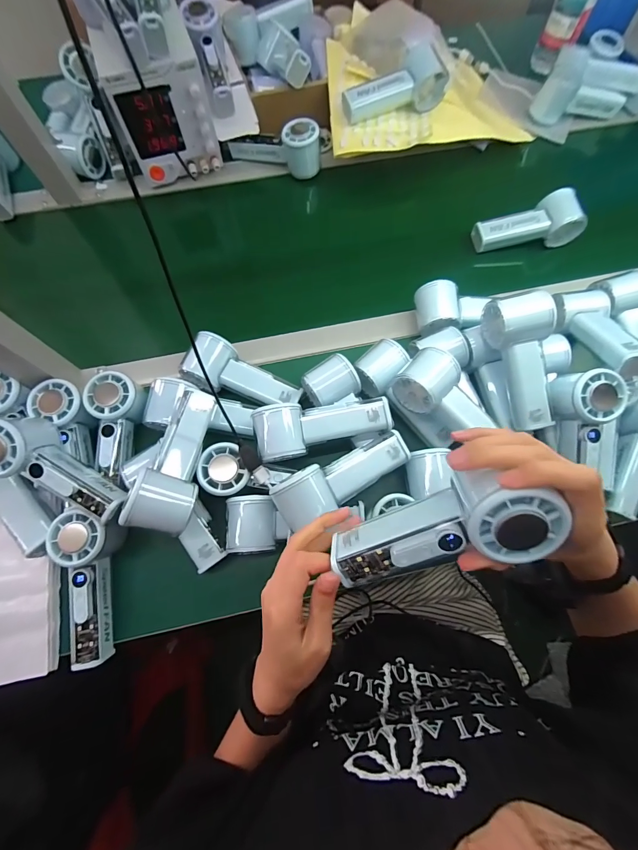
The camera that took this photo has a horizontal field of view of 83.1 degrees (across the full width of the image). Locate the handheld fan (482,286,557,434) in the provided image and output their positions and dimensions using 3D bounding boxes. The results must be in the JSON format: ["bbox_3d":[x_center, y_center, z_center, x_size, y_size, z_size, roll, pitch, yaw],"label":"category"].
[{"bbox_3d":[0.232,-0.071,0.408,0.057,0.060,0.150,-12,96,-4],"label":"handheld fan"}]

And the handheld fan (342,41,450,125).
[{"bbox_3d":[0.107,-0.508,0.537,0.155,0.047,0.076,-15,72,-5],"label":"handheld fan"}]

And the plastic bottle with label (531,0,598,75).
[{"bbox_3d":[0.433,-0.709,0.627,0.064,0.146,0.051,22,73,7],"label":"plastic bottle with label"}]

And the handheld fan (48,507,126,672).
[{"bbox_3d":[-0.237,0.163,0.378,0.061,0.047,0.155,-7,87,-2],"label":"handheld fan"}]

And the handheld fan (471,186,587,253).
[{"bbox_3d":[0.310,-0.304,0.535,0.144,0.047,0.064,-5,71,-2],"label":"handheld fan"}]

